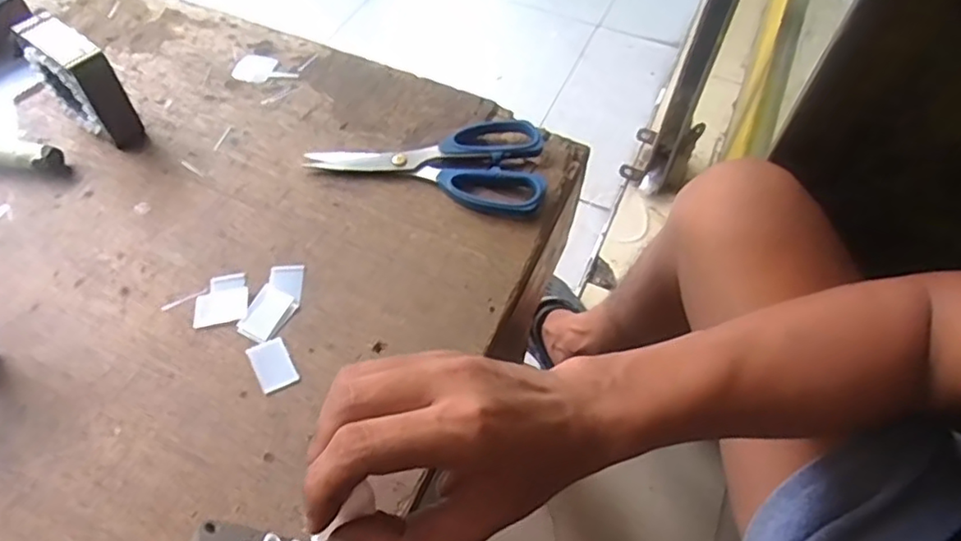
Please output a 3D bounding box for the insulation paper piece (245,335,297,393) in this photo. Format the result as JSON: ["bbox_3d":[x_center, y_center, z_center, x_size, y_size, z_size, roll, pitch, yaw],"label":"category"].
[{"bbox_3d":[-0.126,0.057,0.374,0.022,0.005,0.033,-25,61,-18],"label":"insulation paper piece"}]

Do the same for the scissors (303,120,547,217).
[{"bbox_3d":[-0.036,-0.089,0.470,0.175,0.016,0.086,13,57,6],"label":"scissors"}]

